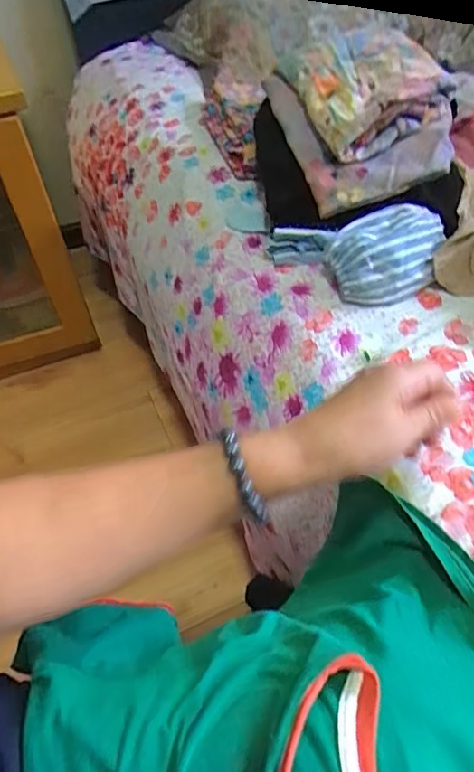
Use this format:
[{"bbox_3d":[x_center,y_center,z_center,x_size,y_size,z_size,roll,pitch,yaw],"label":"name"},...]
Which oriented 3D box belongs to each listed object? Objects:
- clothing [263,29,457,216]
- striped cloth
[{"bbox_3d":[0.134,-0.310,0.577,0.157,0.099,0.213,-14,52,-6],"label":"clothing"},{"bbox_3d":[0.125,-0.136,0.548,0.175,0.060,0.107,-2,52,2],"label":"striped cloth"}]

